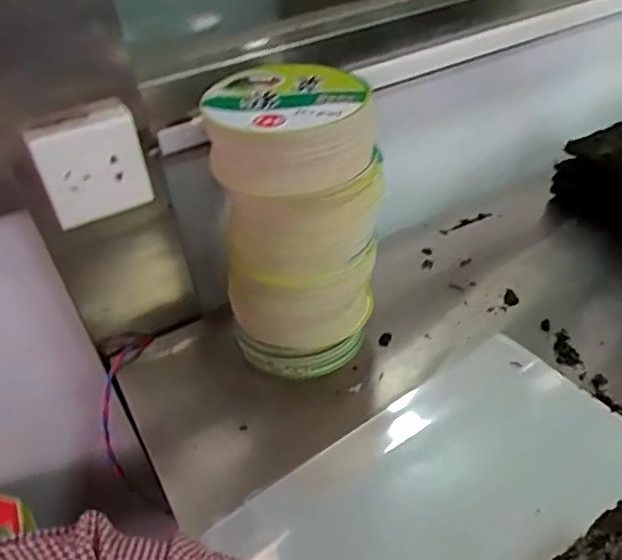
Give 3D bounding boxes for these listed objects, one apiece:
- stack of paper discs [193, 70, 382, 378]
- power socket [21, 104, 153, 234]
[{"bbox_3d":[-0.007,-0.046,0.536,0.142,0.260,0.139,-1,40,7],"label":"stack of paper discs"},{"bbox_3d":[-0.203,-0.105,0.518,0.090,0.087,0.052,-25,43,-21],"label":"power socket"}]

